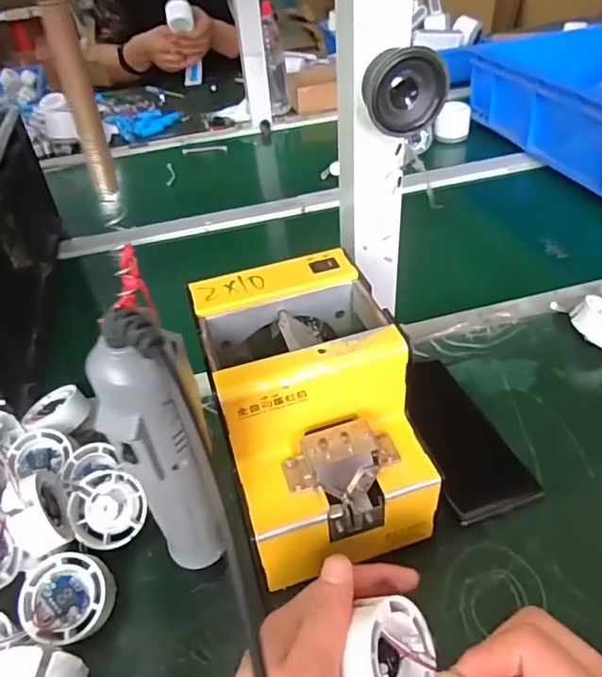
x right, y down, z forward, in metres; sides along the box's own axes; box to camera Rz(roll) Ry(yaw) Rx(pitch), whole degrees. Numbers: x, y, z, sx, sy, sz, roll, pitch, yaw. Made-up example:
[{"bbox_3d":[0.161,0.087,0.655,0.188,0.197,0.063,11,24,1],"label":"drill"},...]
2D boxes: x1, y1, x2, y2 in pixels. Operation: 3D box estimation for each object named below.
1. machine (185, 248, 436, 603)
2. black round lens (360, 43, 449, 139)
[{"bbox_3d":[0.007,0.054,0.388,0.120,0.150,0.169,-15,42,-10],"label":"machine"},{"bbox_3d":[0.069,-0.164,0.355,0.053,0.050,0.028,-1,41,6],"label":"black round lens"}]

